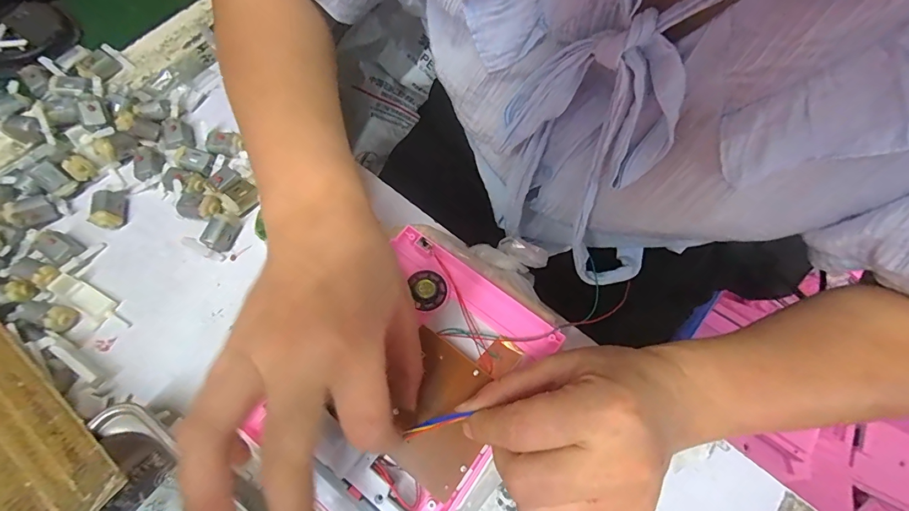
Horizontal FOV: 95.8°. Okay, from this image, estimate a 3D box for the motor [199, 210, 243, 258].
[{"bbox_3d":[-0.182,-0.017,0.318,0.017,0.016,0.039,19,69,5],"label":"motor"}]

